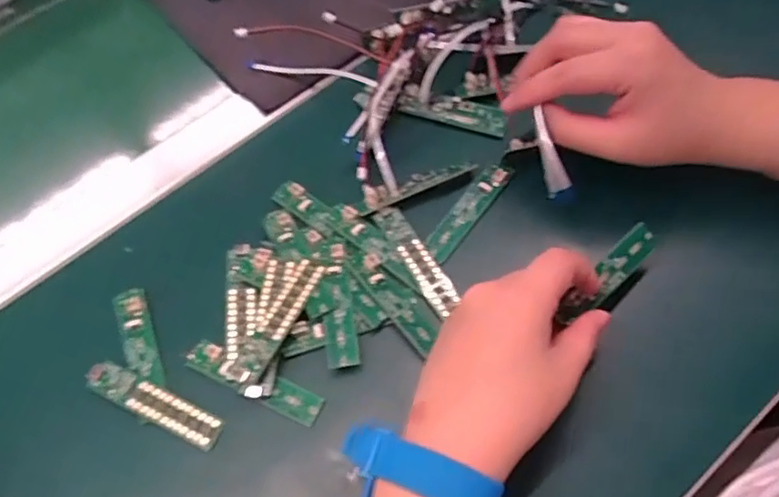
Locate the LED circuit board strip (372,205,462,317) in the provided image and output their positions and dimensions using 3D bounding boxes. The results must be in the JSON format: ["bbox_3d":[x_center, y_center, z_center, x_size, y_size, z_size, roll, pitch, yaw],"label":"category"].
[{"bbox_3d":[0.017,0.006,0.382,0.017,0.005,0.078,-31,68,-8],"label":"LED circuit board strip"}]

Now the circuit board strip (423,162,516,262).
[{"bbox_3d":[0.051,-0.026,0.398,0.017,0.006,0.079,35,74,24],"label":"circuit board strip"}]

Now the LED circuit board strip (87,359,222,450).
[{"bbox_3d":[-0.133,0.087,0.351,0.084,0.007,0.018,21,65,16],"label":"LED circuit board strip"}]

